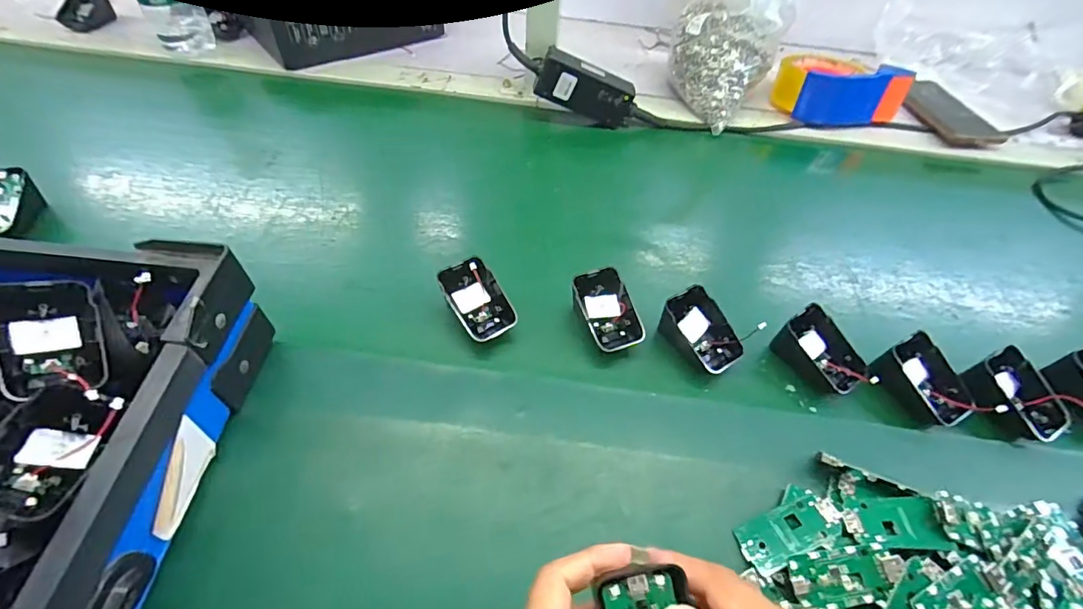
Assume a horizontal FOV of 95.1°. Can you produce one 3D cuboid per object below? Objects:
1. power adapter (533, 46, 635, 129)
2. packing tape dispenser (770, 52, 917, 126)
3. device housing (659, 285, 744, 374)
[{"bbox_3d":[0.053,-0.257,0.592,0.115,0.054,0.029,18,38,-15],"label":"power adapter"},{"bbox_3d":[0.382,-0.278,0.640,0.150,0.065,0.105,32,56,19],"label":"packing tape dispenser"},{"bbox_3d":[0.130,0.023,0.406,0.047,0.036,0.067,-29,60,-24],"label":"device housing"}]

